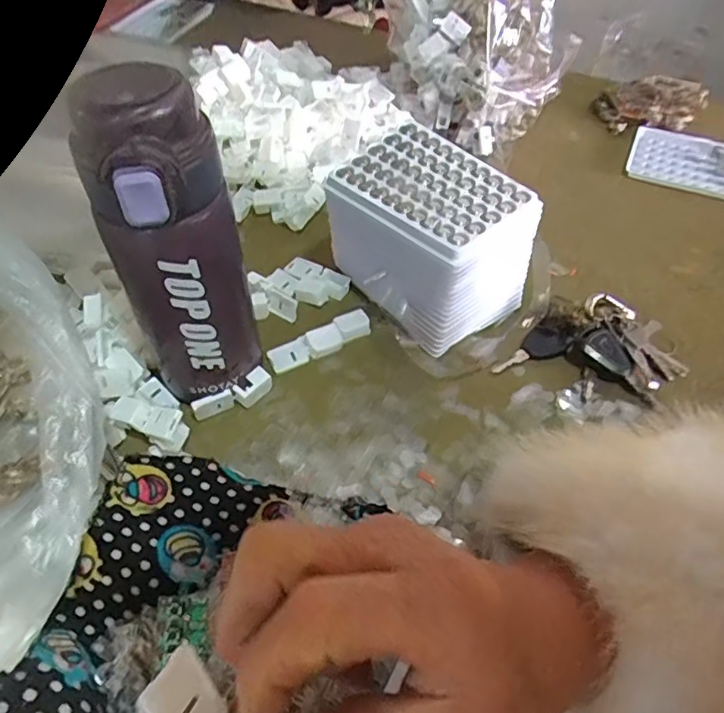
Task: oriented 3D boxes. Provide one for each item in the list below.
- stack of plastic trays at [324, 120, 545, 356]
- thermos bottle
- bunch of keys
[{"bbox_3d":[0.052,-0.086,0.425,0.099,0.101,0.132,-35,59,-26],"label":"stack of plastic trays"},{"bbox_3d":[-0.101,-0.050,0.325,0.070,0.196,0.056,-20,53,-16],"label":"thermos bottle"},{"bbox_3d":[0.172,-0.012,0.413,0.117,0.028,0.078,17,52,13],"label":"bunch of keys"}]

